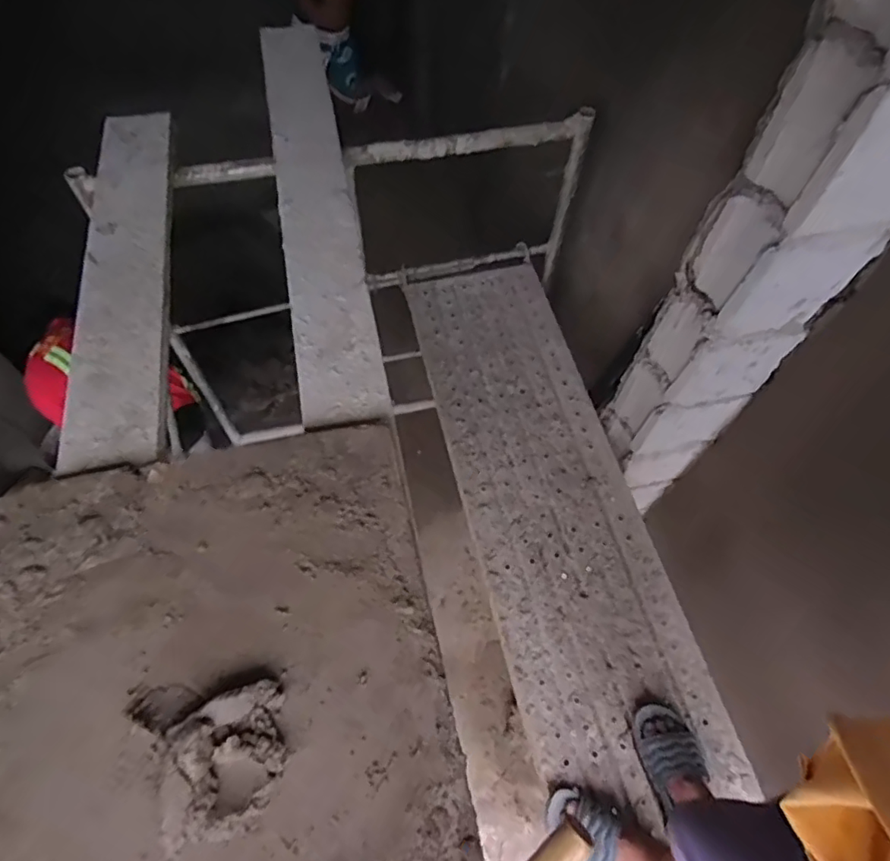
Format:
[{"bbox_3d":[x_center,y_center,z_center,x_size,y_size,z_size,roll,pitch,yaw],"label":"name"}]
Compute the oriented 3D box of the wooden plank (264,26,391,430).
[{"bbox_3d":[-0.302,-0.571,1.292,0.153,0.034,1.325,-9,60,-9],"label":"wooden plank"}]

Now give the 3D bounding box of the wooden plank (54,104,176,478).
[{"bbox_3d":[-0.628,-0.342,1.124,0.170,0.044,0.928,-9,60,-9],"label":"wooden plank"}]

